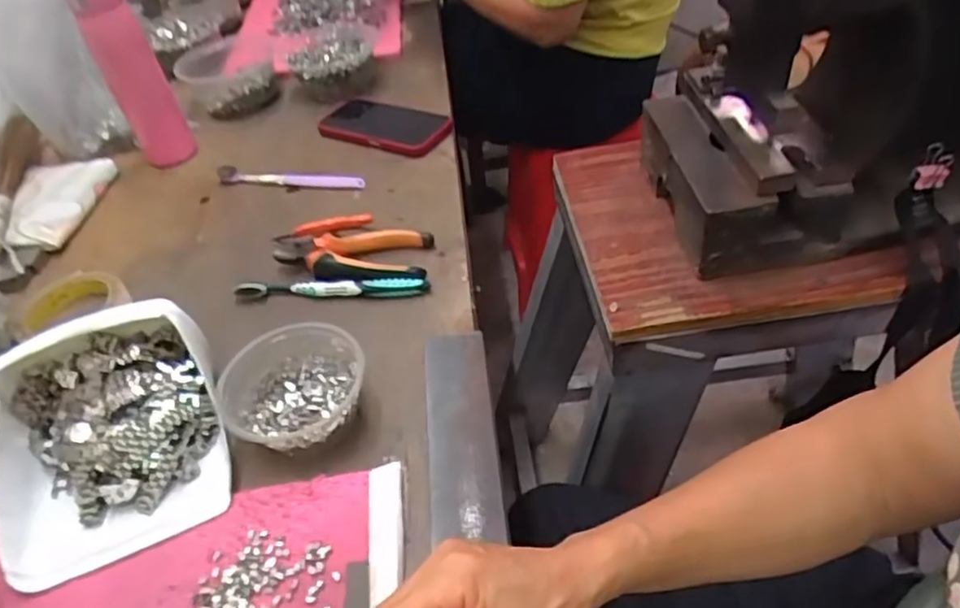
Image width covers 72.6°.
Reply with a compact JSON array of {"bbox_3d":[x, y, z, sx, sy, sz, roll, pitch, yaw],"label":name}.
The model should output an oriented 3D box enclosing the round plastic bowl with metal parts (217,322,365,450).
[{"bbox_3d":[-0.138,0.068,0.492,0.098,0.052,0.101,-6,45,6],"label":"round plastic bowl with metal parts"}]

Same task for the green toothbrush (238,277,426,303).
[{"bbox_3d":[-0.140,-0.018,0.610,0.184,0.018,0.020,-2,45,10],"label":"green toothbrush"}]

